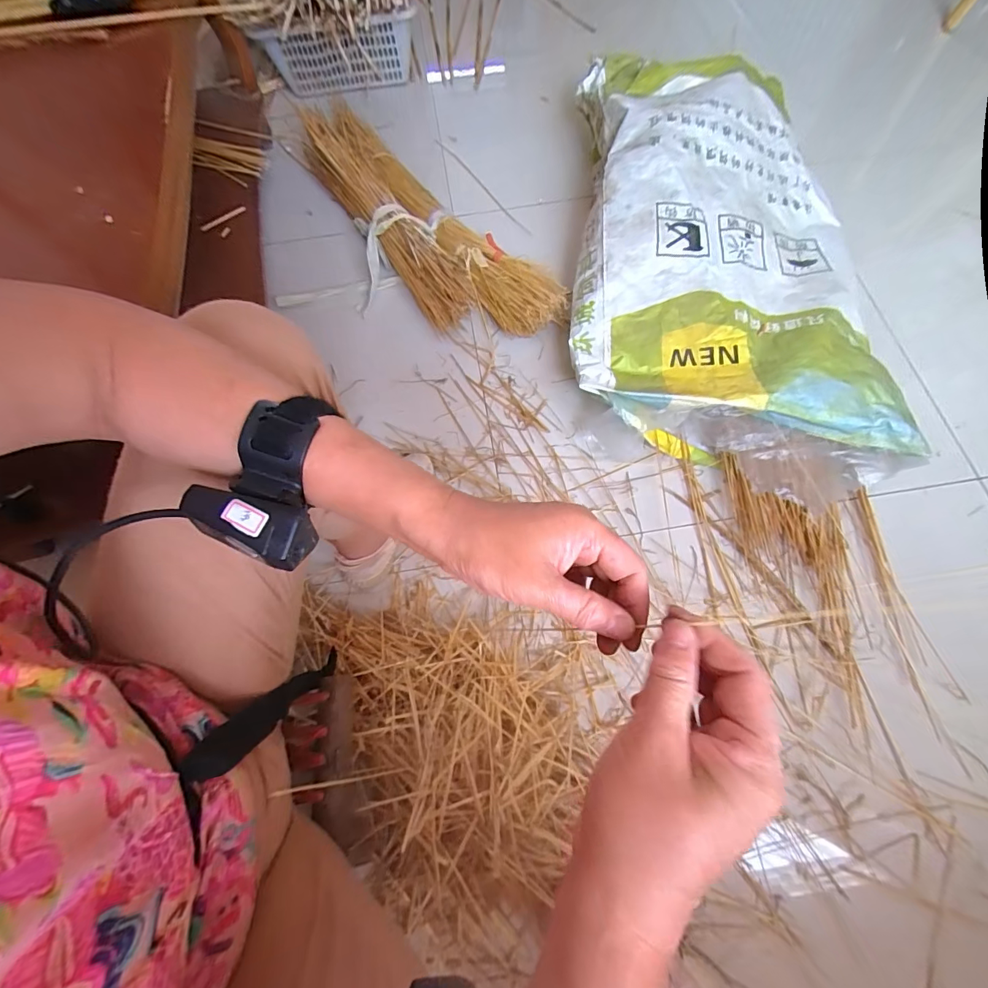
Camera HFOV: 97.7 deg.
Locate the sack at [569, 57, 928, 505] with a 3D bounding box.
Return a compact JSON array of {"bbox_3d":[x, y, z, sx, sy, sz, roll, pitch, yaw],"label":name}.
[{"bbox_3d":[0.391,-0.442,0.797,0.499,0.176,0.926,0,71,2],"label":"sack"}]

